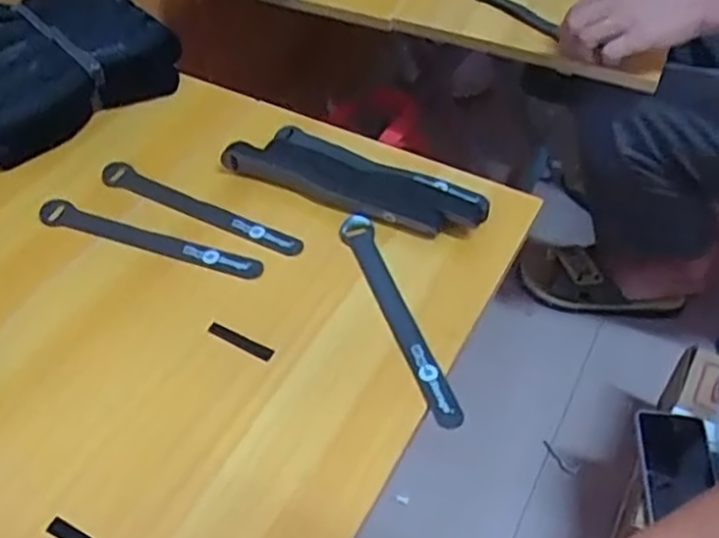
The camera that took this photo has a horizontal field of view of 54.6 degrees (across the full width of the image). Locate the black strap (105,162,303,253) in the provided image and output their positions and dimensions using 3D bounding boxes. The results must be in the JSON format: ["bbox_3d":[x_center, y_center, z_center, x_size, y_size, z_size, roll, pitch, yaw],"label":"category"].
[{"bbox_3d":[-0.136,-0.049,0.587,0.199,0.010,0.024,23,53,18],"label":"black strap"}]

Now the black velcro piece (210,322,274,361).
[{"bbox_3d":[-0.084,0.051,0.497,0.054,0.005,0.011,26,54,20],"label":"black velcro piece"}]

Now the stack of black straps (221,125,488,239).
[{"bbox_3d":[-0.002,-0.075,0.588,0.216,0.028,0.055,19,52,15],"label":"stack of black straps"}]

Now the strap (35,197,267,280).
[{"bbox_3d":[-0.170,-0.024,0.561,0.197,0.009,0.022,16,62,15],"label":"strap"}]

